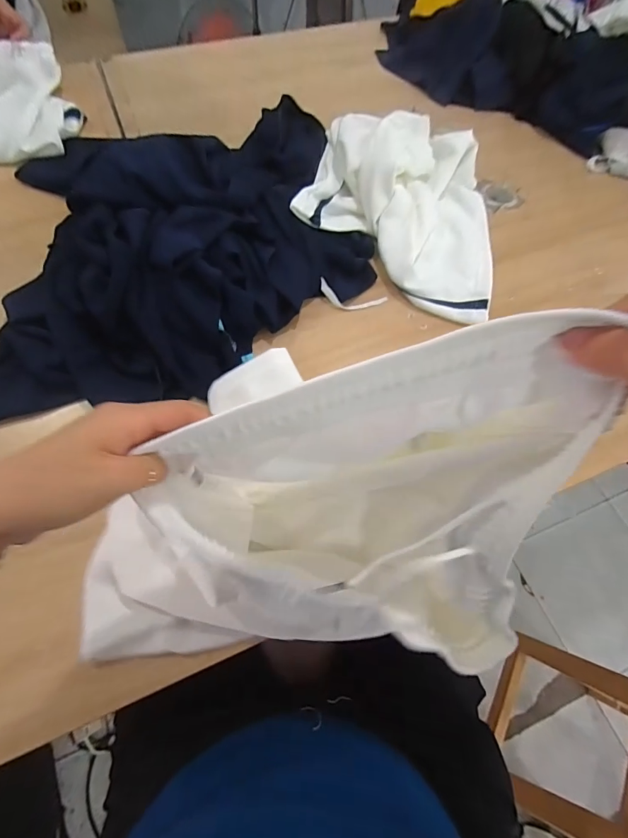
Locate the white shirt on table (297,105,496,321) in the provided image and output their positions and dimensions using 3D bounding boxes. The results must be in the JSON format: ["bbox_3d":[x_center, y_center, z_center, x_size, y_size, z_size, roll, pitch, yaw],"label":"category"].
[{"bbox_3d":[0.148,-0.340,0.629,0.318,0.076,0.320,18,65,6],"label":"white shirt on table"}]

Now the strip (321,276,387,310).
[{"bbox_3d":[0.056,-0.180,0.593,0.102,0.006,0.037,17,82,-4],"label":"strip"}]

